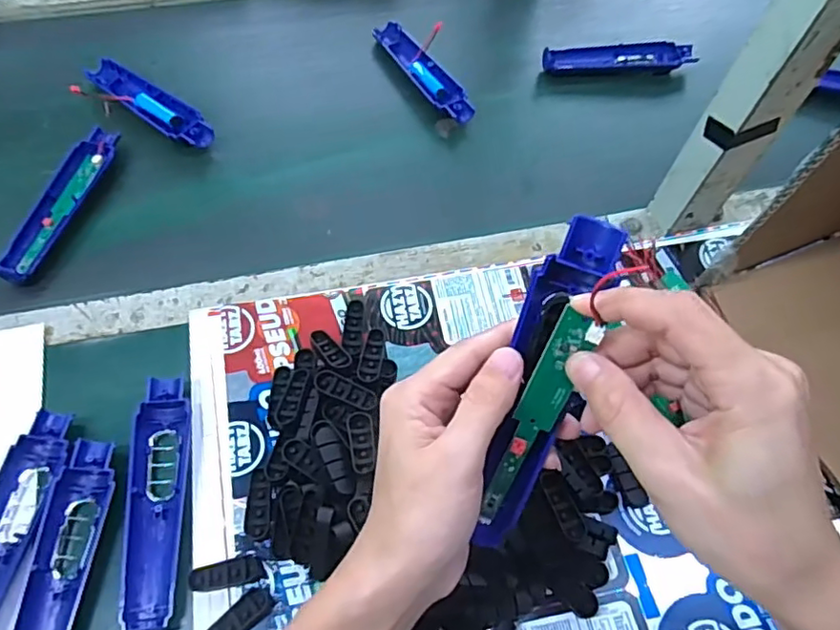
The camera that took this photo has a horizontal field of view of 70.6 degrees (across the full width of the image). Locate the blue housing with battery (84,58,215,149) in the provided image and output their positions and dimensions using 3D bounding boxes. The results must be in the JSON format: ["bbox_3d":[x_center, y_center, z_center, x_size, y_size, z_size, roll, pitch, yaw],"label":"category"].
[{"bbox_3d":[-0.279,-0.215,0.606,0.164,0.022,0.042,33,65,16],"label":"blue housing with battery"}]

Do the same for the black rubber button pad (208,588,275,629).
[{"bbox_3d":[-0.116,0.195,0.379,0.048,0.006,0.018,-37,67,-20],"label":"black rubber button pad"}]

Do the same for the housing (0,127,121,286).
[{"bbox_3d":[-0.327,-0.102,0.542,0.033,0.027,0.168,14,61,7],"label":"housing"}]

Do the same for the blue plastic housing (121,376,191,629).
[{"bbox_3d":[-0.184,0.125,0.411,0.037,0.017,0.167,-4,60,-4],"label":"blue plastic housing"}]

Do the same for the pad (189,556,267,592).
[{"bbox_3d":[-0.129,0.172,0.394,0.050,0.004,0.016,-8,61,-6],"label":"pad"}]

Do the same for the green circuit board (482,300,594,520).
[{"bbox_3d":[0.055,0.054,0.289,0.018,0.135,0.007,24,33,12],"label":"green circuit board"}]

